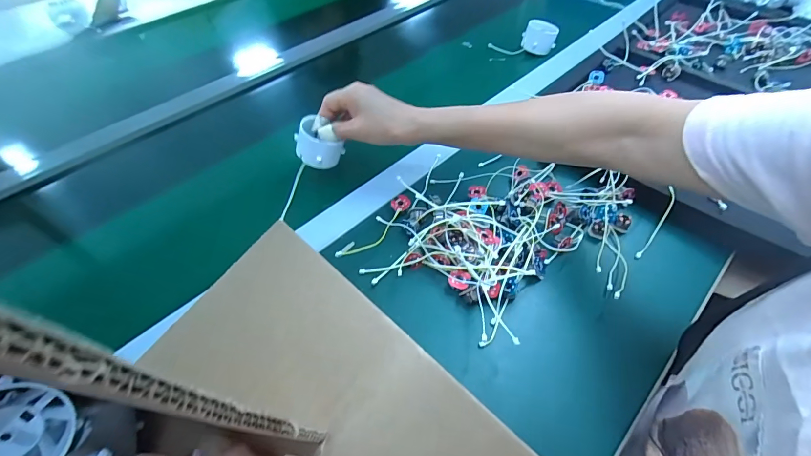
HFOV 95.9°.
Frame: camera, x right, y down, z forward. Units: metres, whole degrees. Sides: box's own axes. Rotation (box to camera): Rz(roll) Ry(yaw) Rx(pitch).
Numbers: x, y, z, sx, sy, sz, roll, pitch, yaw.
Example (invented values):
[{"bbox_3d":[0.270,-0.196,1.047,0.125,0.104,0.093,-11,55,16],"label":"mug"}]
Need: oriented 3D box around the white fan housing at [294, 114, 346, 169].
[{"bbox_3d":[-0.096,-0.097,0.413,0.055,0.037,0.051,23,39,1],"label":"white fan housing"}]

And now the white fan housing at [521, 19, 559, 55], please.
[{"bbox_3d":[0.225,-0.319,0.609,0.052,0.034,0.049,20,58,16],"label":"white fan housing"}]

